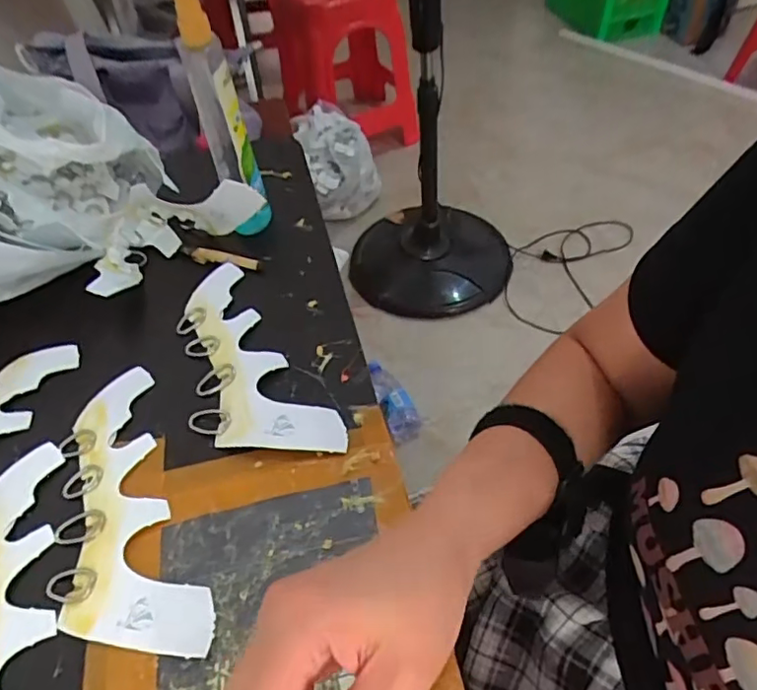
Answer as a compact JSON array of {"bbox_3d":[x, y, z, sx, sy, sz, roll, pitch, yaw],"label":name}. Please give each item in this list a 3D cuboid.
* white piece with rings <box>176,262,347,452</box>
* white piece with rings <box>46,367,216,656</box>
[{"bbox_3d":[-0.113,0.016,0.462,0.086,0.012,0.218,-28,54,-17],"label":"white piece with rings"},{"bbox_3d":[-0.178,0.111,0.392,0.083,0.005,0.220,-22,53,-13],"label":"white piece with rings"}]

